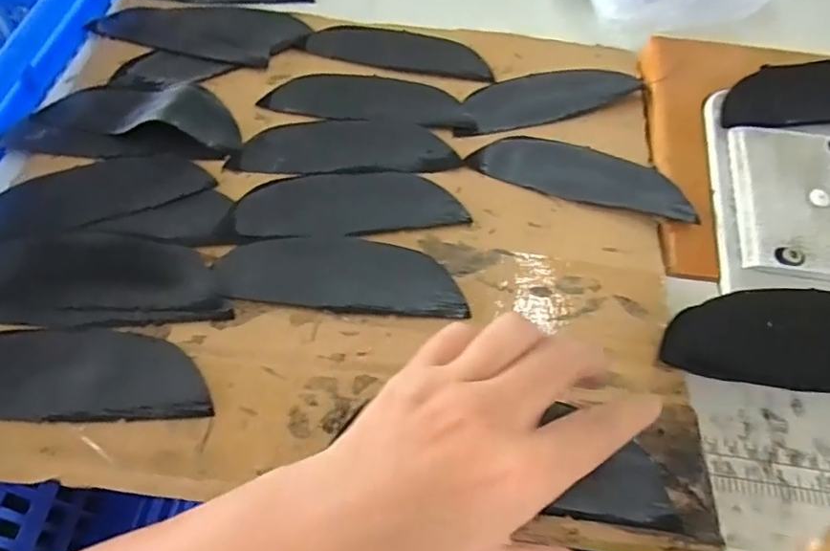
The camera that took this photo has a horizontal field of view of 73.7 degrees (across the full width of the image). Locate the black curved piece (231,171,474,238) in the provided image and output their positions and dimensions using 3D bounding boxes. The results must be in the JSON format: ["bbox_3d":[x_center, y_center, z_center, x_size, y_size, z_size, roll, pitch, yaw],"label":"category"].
[{"bbox_3d":[-0.039,-0.044,0.334,0.133,0.005,0.044,-5,58,-7],"label":"black curved piece"}]

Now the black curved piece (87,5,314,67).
[{"bbox_3d":[-0.160,-0.183,0.409,0.152,0.010,0.064,11,57,3],"label":"black curved piece"}]

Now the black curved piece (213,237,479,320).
[{"bbox_3d":[-0.040,-0.002,0.310,0.133,0.004,0.045,5,62,-4],"label":"black curved piece"}]

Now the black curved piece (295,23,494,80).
[{"bbox_3d":[-0.012,-0.170,0.414,0.137,0.004,0.052,12,57,4],"label":"black curved piece"}]

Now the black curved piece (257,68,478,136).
[{"bbox_3d":[-0.029,-0.124,0.383,0.139,0.004,0.051,10,57,2],"label":"black curved piece"}]

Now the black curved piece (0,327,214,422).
[{"bbox_3d":[-0.171,0.048,0.271,0.138,0.005,0.045,0,61,-6],"label":"black curved piece"}]

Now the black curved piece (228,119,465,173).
[{"bbox_3d":[-0.045,-0.084,0.360,0.138,0.004,0.047,-1,57,-5],"label":"black curved piece"}]

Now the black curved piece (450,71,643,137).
[{"bbox_3d":[0.092,-0.128,0.395,0.140,0.005,0.050,-17,60,-14],"label":"black curved piece"}]

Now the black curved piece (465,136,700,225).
[{"bbox_3d":[0.107,-0.068,0.359,0.138,0.008,0.046,14,58,5],"label":"black curved piece"}]

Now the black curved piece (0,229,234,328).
[{"bbox_3d":[-0.175,0.002,0.297,0.145,0.006,0.057,1,57,-3],"label":"black curved piece"}]

